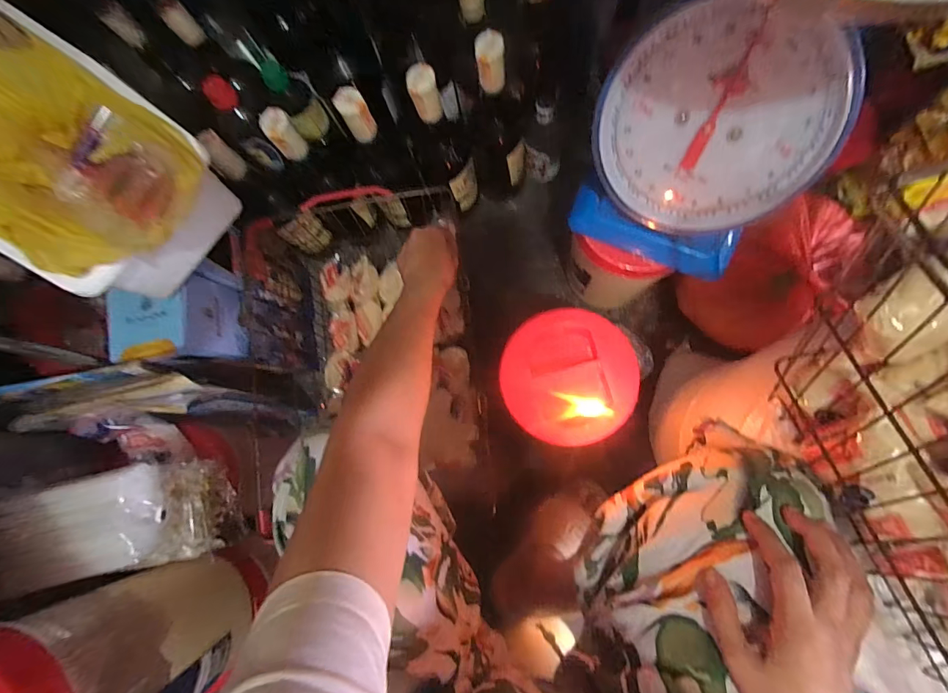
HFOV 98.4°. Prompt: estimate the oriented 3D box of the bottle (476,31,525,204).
[{"bbox_3d":[0.040,-0.322,0.637,0.083,0.309,0.073,-7,82,5],"label":"bottle"}]

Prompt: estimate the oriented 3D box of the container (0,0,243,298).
[{"bbox_3d":[-0.374,-0.163,0.409,0.258,0.150,0.179,35,88,9],"label":"container"}]

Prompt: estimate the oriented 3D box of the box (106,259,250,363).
[{"bbox_3d":[-0.381,-0.041,0.531,0.102,0.109,0.127,-4,82,6],"label":"box"}]

